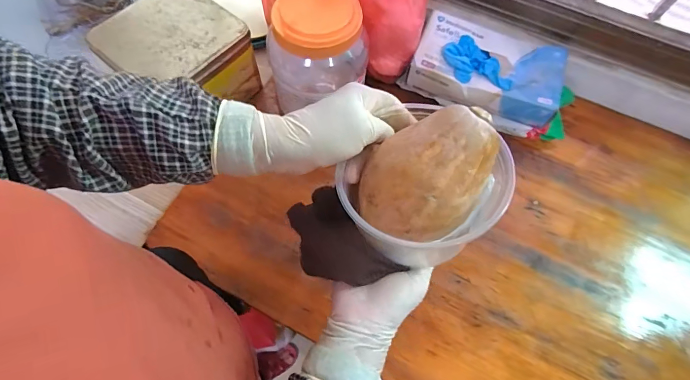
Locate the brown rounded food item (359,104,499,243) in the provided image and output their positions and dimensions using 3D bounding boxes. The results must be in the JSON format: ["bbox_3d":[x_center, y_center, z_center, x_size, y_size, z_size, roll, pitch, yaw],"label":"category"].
[{"bbox_3d":[0.068,-0.015,0.302,0.109,0.055,0.083,-44,86,8],"label":"brown rounded food item"}]

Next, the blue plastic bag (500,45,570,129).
[{"bbox_3d":[0.298,-0.172,0.610,0.083,0.040,0.141,22,65,8],"label":"blue plastic bag"}]

